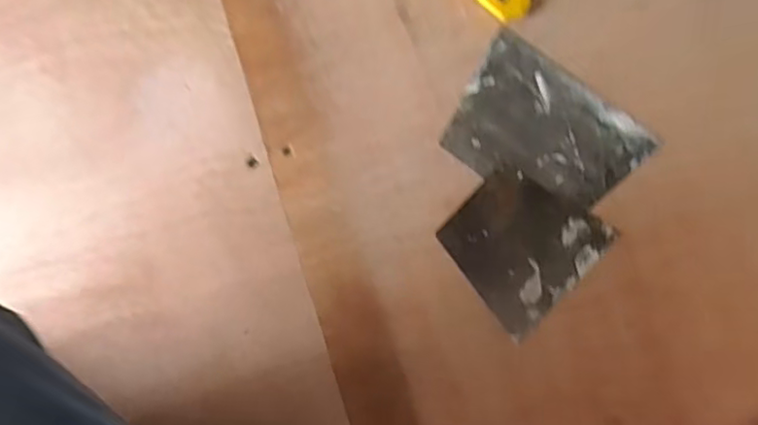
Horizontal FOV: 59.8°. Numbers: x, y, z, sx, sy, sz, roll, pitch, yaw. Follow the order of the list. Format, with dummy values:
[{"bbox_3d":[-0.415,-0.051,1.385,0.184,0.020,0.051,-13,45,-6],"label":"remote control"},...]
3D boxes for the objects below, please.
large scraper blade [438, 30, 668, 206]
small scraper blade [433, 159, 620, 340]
[{"bbox_3d":[0.120,-0.057,0.484,0.132,0.004,0.095,36,89,6],"label":"large scraper blade"},{"bbox_3d":[0.102,0.023,0.480,0.096,0.005,0.101,43,90,7],"label":"small scraper blade"}]

